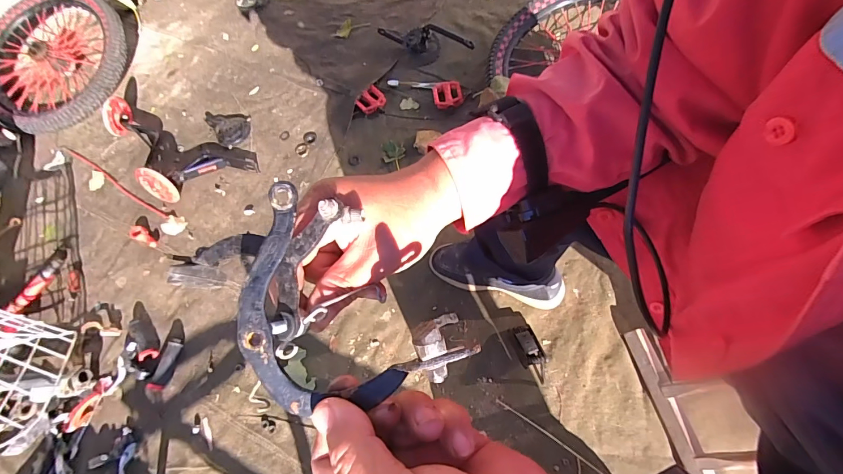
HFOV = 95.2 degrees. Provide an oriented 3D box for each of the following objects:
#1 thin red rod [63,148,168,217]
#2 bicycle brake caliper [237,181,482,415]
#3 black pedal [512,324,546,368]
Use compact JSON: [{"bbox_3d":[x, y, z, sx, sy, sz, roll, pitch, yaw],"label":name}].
[{"bbox_3d":[-0.865,-0.157,1.076,0.476,0.017,0.022,28,72,20],"label":"thin red rod"},{"bbox_3d":[-0.045,0.040,0.208,0.093,0.042,0.137,-34,87,-7],"label":"bicycle brake caliper"},{"bbox_3d":[0.199,0.204,0.726,0.046,0.039,0.079,-16,64,0],"label":"black pedal"}]

